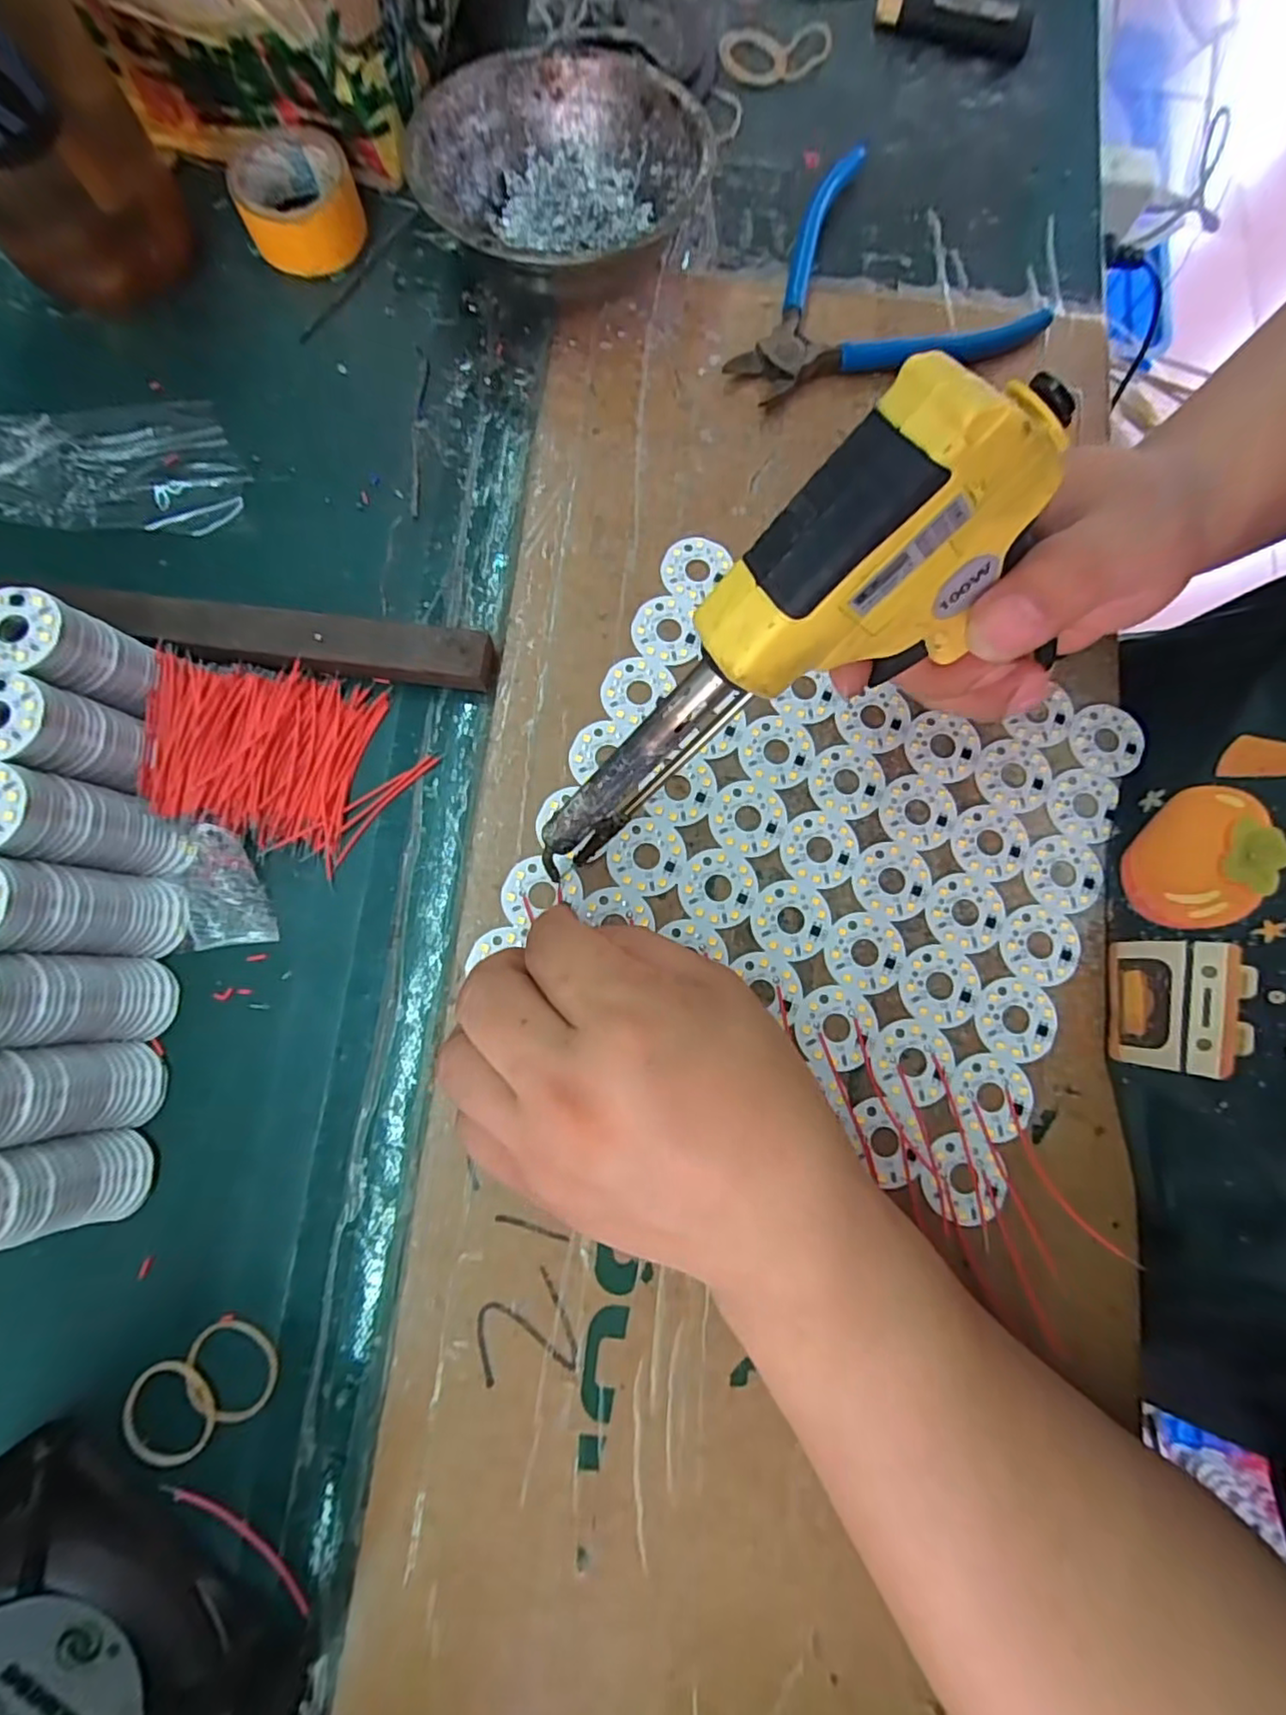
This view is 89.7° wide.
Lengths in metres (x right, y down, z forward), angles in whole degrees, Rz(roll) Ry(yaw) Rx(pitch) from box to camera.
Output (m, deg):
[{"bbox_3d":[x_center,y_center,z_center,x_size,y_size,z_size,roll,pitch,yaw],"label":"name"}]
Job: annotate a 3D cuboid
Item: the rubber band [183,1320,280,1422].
[{"bbox_3d":[-0.143,0.177,0.222,0.032,0.004,0.028,43,83,7],"label":"rubber band"}]

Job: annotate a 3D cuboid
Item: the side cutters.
[{"bbox_3d":[0.100,-0.279,0.304,0.146,0.014,0.122,-15,80,-3],"label":"side cutters"}]

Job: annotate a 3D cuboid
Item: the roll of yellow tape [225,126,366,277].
[{"bbox_3d":[-0.158,-0.305,0.299,0.051,0.025,0.054,0,80,0],"label":"roll of yellow tape"}]

